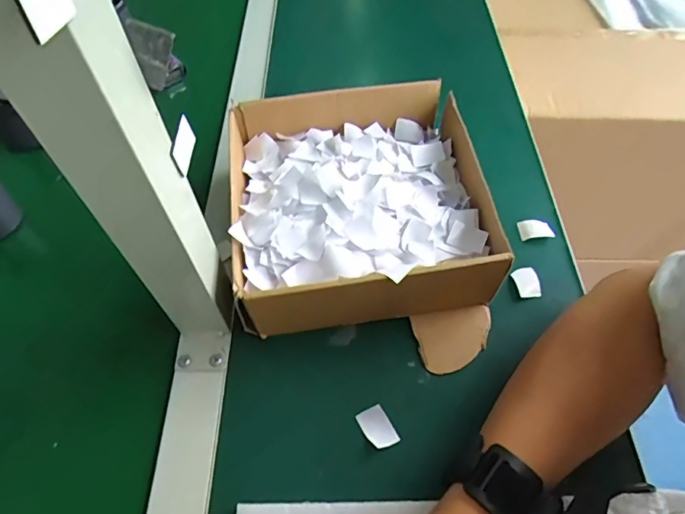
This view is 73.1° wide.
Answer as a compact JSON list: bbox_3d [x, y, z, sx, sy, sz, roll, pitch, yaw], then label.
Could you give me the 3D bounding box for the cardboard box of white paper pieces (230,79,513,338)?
[{"bbox_3d":[0.014,-0.044,0.403,0.208,0.076,0.226,-9,57,-5],"label":"cardboard box of white paper pieces"}]

